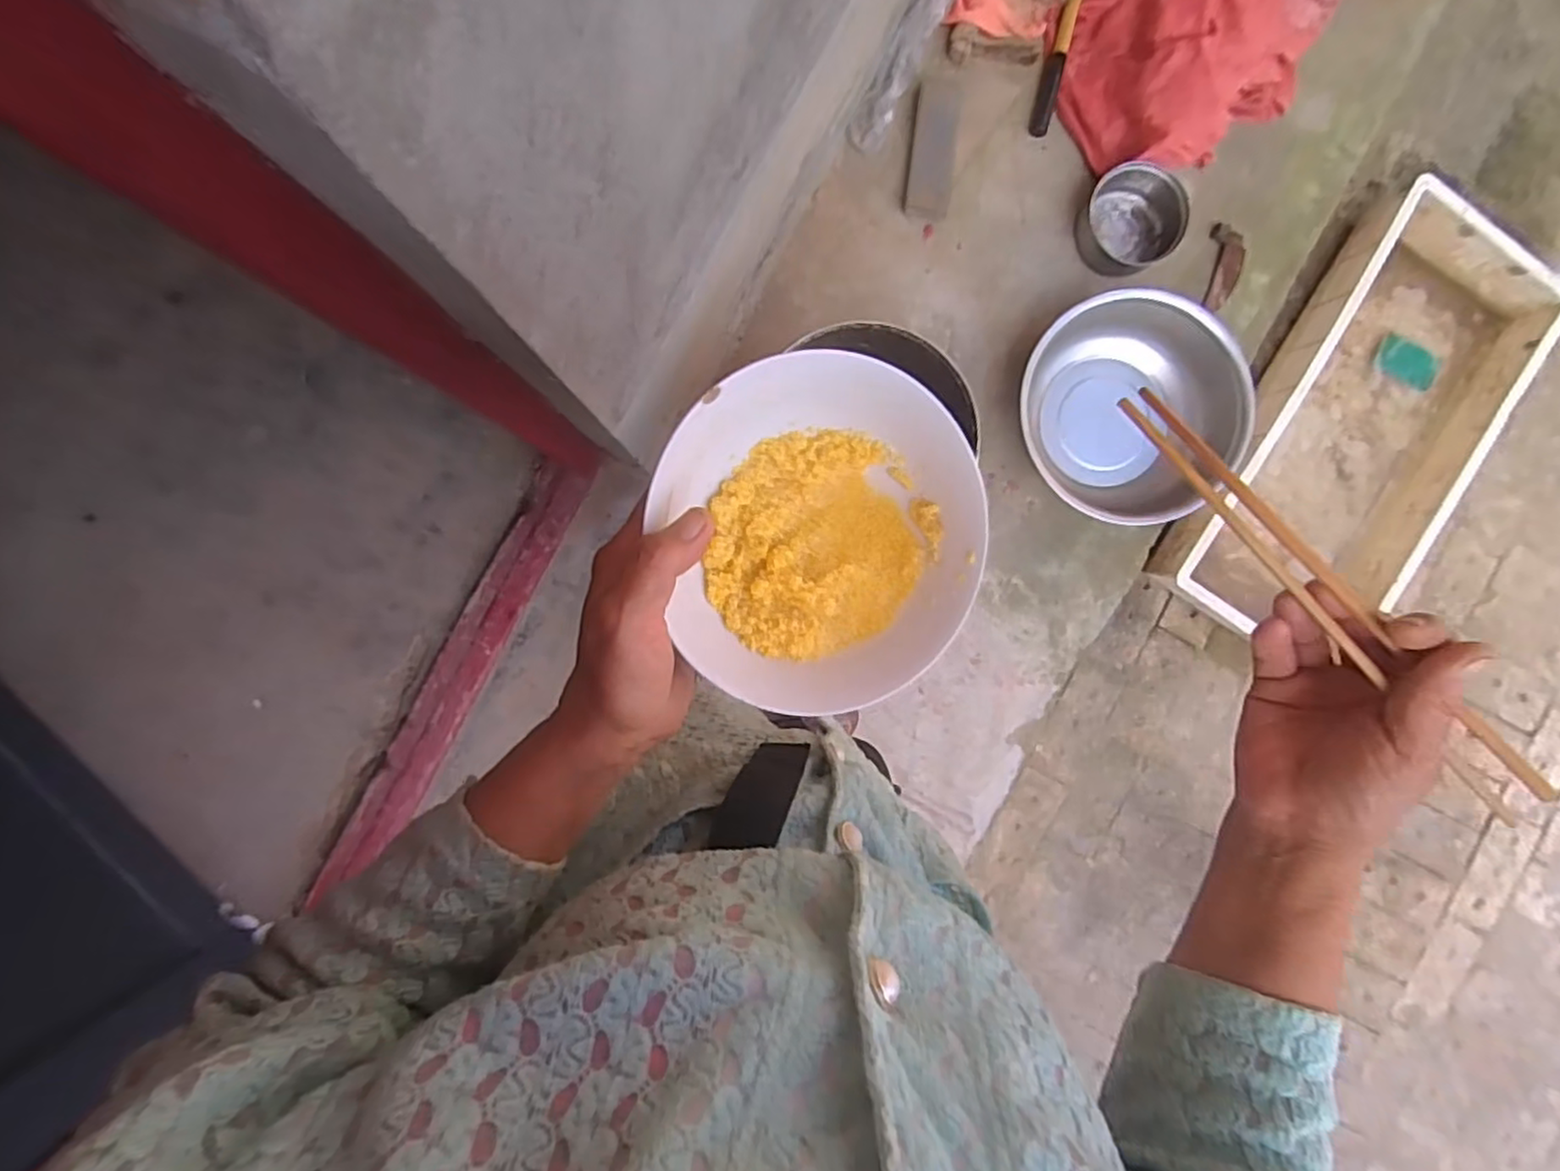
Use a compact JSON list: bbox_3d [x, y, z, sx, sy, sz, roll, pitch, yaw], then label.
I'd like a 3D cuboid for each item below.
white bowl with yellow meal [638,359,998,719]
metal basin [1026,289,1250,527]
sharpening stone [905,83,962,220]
[{"bbox_3d":[0.021,-0.018,0.309,0.140,0.062,0.154,0,90,-2],"label":"white bowl with yellow meal"},{"bbox_3d":[0.583,-0.287,1.147,0.366,0.114,0.356,0,90,-2],"label":"metal basin"},{"bbox_3d":[0.260,-0.732,1.143,0.080,0.041,0.212,2,109,-2],"label":"sharpening stone"}]

